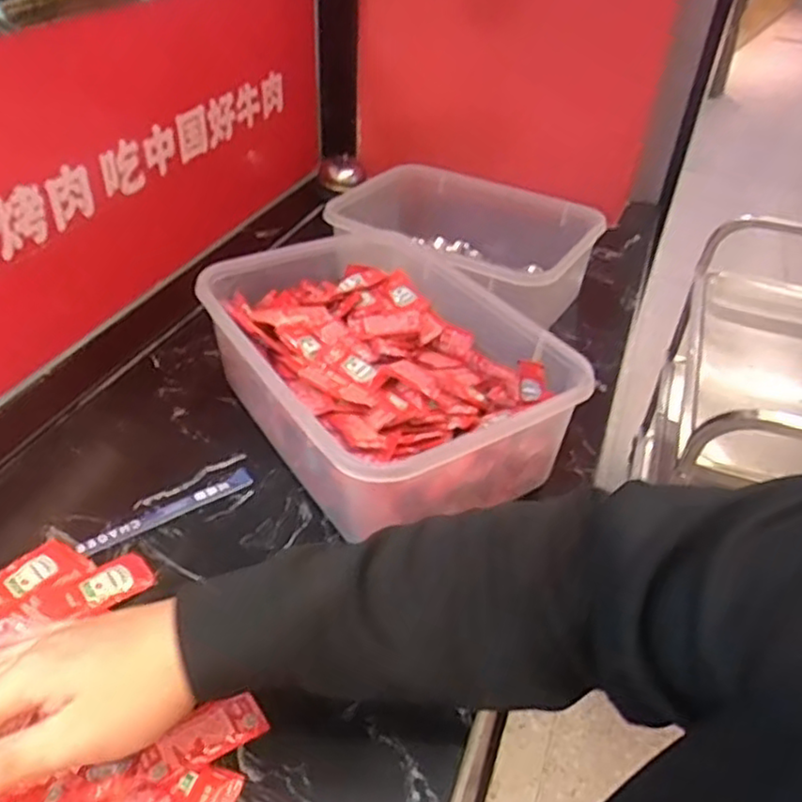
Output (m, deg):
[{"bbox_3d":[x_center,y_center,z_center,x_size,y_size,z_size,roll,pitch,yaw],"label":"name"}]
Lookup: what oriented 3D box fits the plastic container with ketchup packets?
[{"bbox_3d":[-0.029,-0.042,0.686,0.257,0.118,0.399,-20,43,-26],"label":"plastic container with ketchup packets"}]

